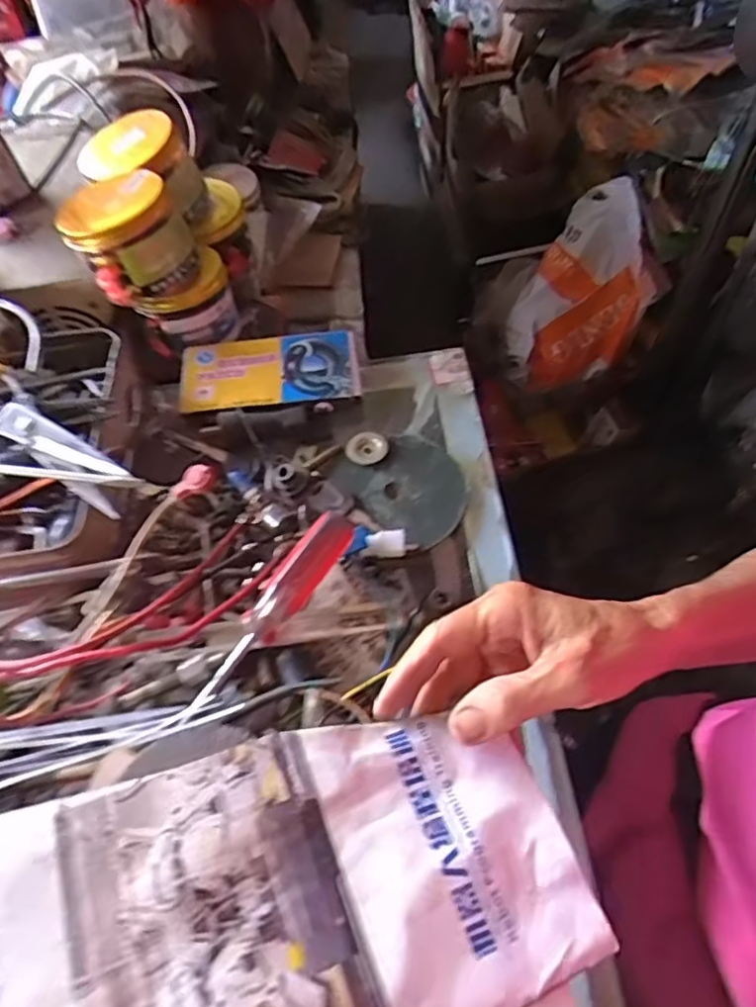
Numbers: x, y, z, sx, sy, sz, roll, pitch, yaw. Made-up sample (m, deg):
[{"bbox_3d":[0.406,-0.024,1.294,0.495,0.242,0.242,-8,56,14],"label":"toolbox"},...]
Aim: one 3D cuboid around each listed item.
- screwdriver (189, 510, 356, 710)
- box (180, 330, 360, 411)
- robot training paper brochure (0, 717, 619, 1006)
[{"bbox_3d":[-0.061,0.061,0.383,0.021,0.021,0.140,28,64,19],"label":"screwdriver"},{"bbox_3d":[-0.088,-0.106,0.510,0.142,0.012,0.070,-6,56,0],"label":"box"},{"bbox_3d":[-0.047,0.160,0.240,0.263,0.010,0.133,-8,53,-20],"label":"robot training paper brochure"}]

